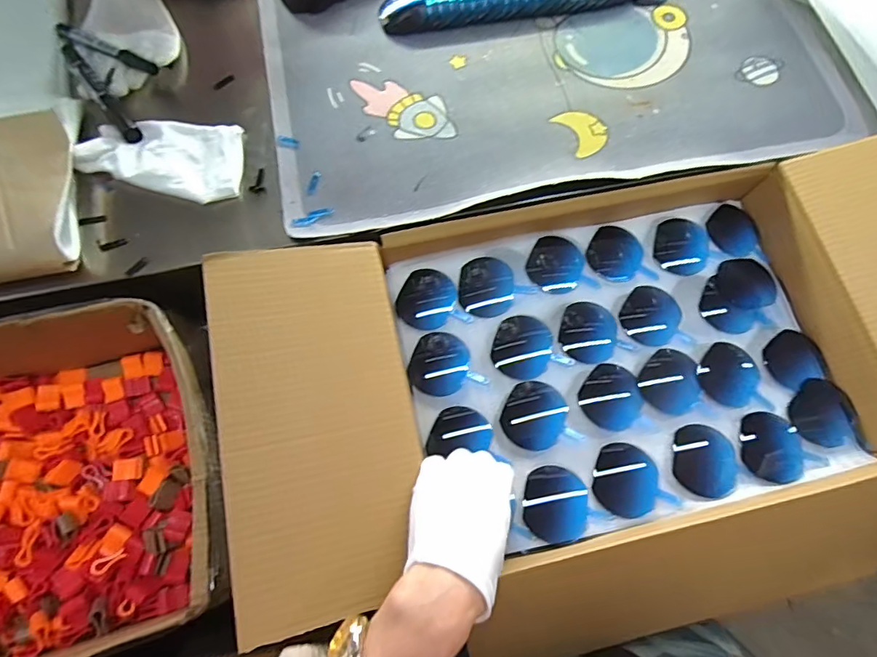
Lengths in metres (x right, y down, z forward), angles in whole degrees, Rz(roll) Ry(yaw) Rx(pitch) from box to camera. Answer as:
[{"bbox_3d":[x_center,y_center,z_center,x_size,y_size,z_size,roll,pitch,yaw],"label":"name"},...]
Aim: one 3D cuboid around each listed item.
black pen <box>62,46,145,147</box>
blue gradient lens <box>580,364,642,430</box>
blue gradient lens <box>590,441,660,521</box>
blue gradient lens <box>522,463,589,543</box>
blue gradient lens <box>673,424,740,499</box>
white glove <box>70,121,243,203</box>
[{"bbox_3d":[-0.348,-0.245,0.477,0.015,0.015,0.154,-38,76,-12],"label":"black pen"},{"bbox_3d":[0.167,0.066,0.450,0.057,0.004,0.059,0,71,0],"label":"blue gradient lens"},{"bbox_3d":[0.168,0.137,0.424,0.057,0.008,0.063,13,71,4],"label":"blue gradient lens"},{"bbox_3d":[0.104,0.154,0.411,0.056,0.008,0.061,0,71,0],"label":"blue gradient lens"},{"bbox_3d":[0.244,0.120,0.428,0.056,0.004,0.062,9,71,3],"label":"blue gradient lens"},{"bbox_3d":[-0.270,-0.169,0.461,0.153,0.020,0.087,3,72,1],"label":"white glove"}]

